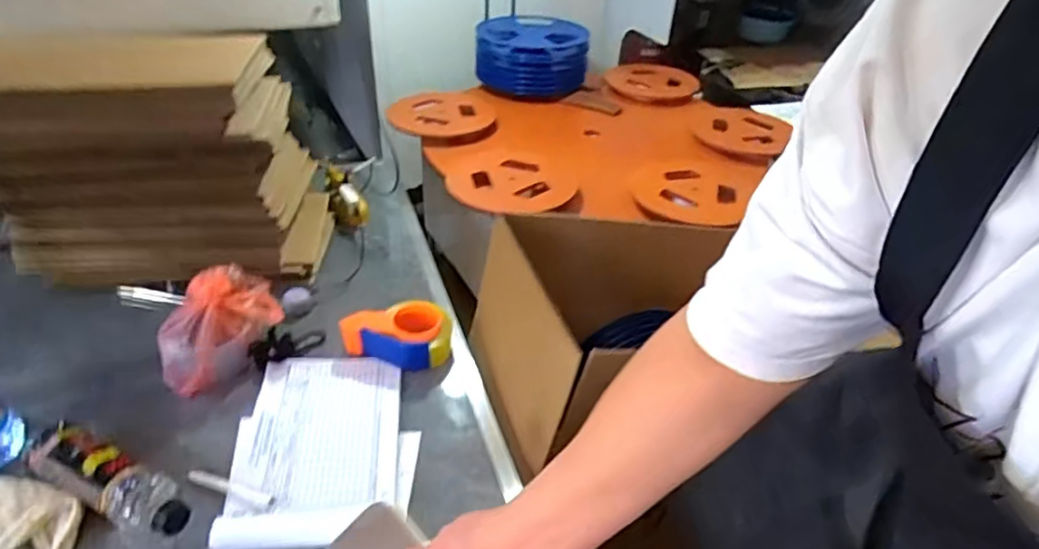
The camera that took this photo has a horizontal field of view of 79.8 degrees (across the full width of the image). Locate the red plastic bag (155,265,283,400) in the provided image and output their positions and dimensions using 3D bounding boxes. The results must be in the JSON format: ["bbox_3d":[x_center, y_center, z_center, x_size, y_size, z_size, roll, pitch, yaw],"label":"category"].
[{"bbox_3d":[-0.447,0.073,0.925,0.173,0.152,0.121,-19,44,-27],"label":"red plastic bag"}]

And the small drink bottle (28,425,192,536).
[{"bbox_3d":[-0.490,0.248,0.750,0.222,0.053,0.070,18,41,16],"label":"small drink bottle"}]

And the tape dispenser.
[{"bbox_3d":[-0.193,0.100,0.987,0.165,0.059,0.103,-8,41,-16],"label":"tape dispenser"}]

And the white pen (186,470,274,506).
[{"bbox_3d":[-0.364,0.269,0.781,0.124,0.014,0.016,16,40,13],"label":"white pen"}]

